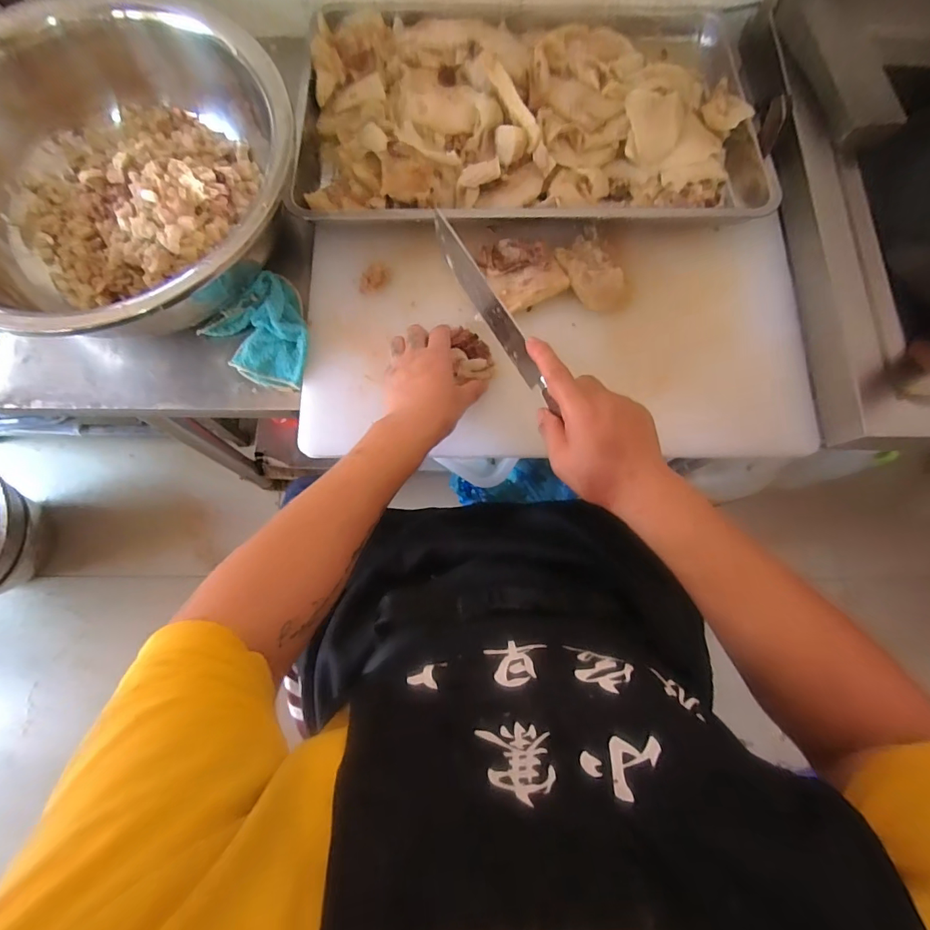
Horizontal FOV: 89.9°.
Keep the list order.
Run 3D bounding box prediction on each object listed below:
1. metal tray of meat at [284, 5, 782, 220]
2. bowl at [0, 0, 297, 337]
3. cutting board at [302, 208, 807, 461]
[{"bbox_3d":[0.084,-0.496,0.623,0.590,0.073,0.421,0,77,-2],"label":"metal tray of meat"},{"bbox_3d":[-0.419,-0.316,0.530,0.376,0.158,0.376,0,77,-2],"label":"bowl"},{"bbox_3d":[0.107,-0.156,0.559,0.591,0.043,0.308,-3,77,-2],"label":"cutting board"}]

